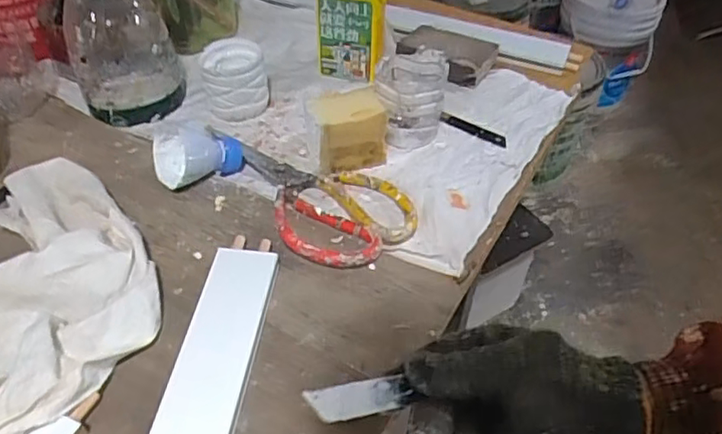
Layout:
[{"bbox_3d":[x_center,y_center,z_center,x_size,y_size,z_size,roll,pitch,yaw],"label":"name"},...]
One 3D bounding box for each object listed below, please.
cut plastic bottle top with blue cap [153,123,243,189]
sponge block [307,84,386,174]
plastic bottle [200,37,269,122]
[{"bbox_3d":[-0.142,-0.055,0.512,0.075,0.049,0.055,-8,47,-11],"label":"cut plastic bottle top with blue cap"},{"bbox_3d":[-0.011,-0.078,0.535,0.062,0.062,0.040,-13,48,-15],"label":"sponge block"},{"bbox_3d":[-0.126,-0.137,0.596,0.062,0.055,0.067,-7,47,-10],"label":"plastic bottle"}]

